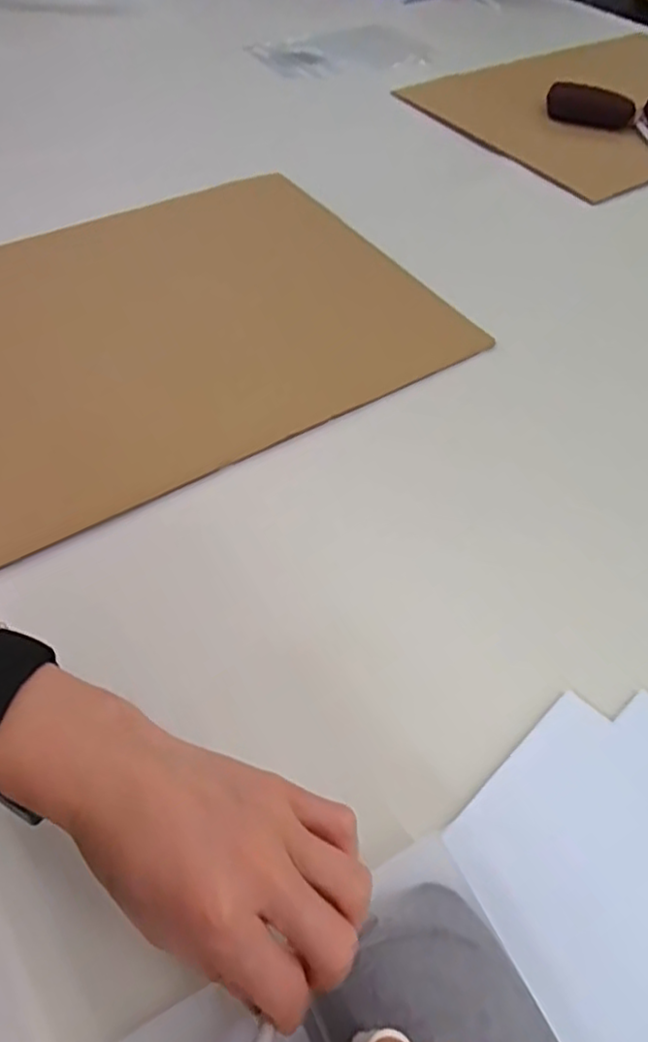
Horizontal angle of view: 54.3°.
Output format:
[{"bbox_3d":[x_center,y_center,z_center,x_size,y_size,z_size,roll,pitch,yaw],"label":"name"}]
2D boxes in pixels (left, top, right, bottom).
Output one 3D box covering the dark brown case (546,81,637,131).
[{"bbox_3d":[0.357,-0.557,0.845,0.114,0.031,0.050,23,55,13],"label":"dark brown case"}]

